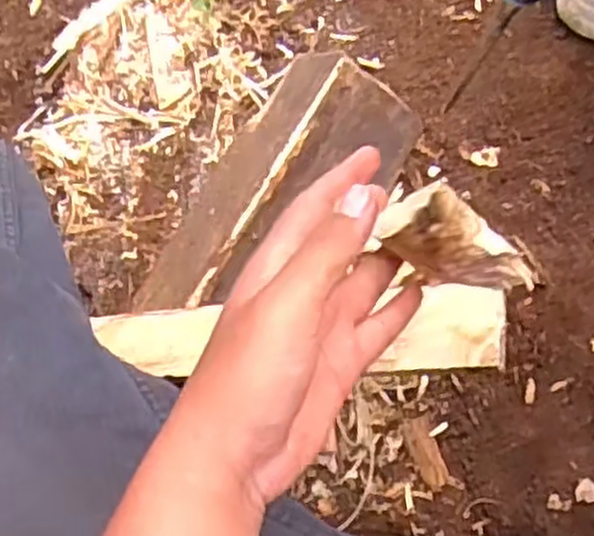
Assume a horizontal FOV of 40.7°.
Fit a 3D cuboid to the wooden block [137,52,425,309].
[{"bbox_3d":[-0.019,-0.049,0.582,0.117,0.073,0.226,38,91,7],"label":"wooden block"}]

